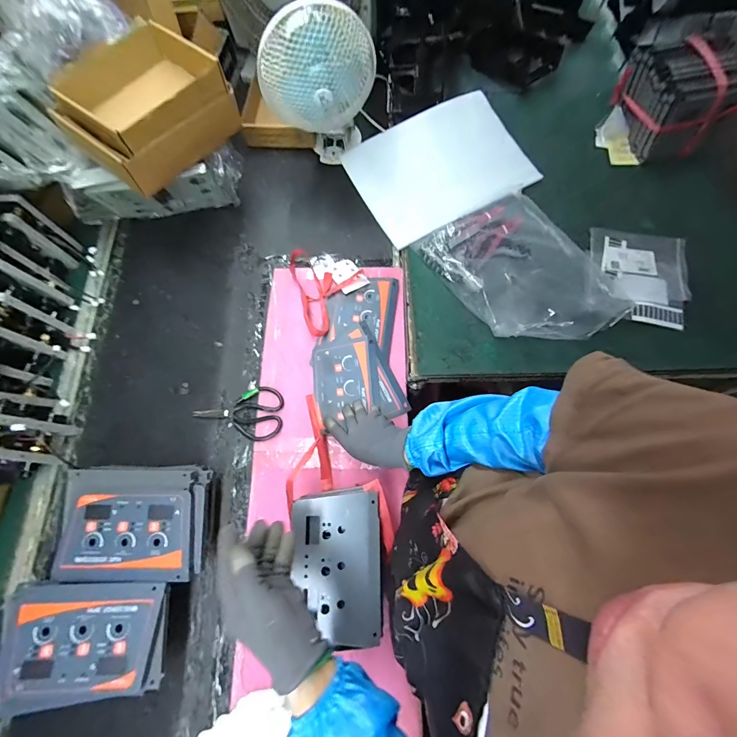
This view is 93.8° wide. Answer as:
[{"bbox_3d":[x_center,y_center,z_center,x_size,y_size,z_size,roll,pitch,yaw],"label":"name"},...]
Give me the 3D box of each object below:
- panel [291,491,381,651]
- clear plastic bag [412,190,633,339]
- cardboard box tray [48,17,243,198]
[{"bbox_3d":[-0.044,0.285,0.494,0.125,0.015,0.195,-5,72,0],"label":"panel"},{"bbox_3d":[0.323,-0.202,0.711,0.281,0.038,0.372,-36,76,-10],"label":"clear plastic bag"},{"bbox_3d":[-0.380,-0.448,0.615,0.156,0.124,0.240,39,77,11],"label":"cardboard box tray"}]

